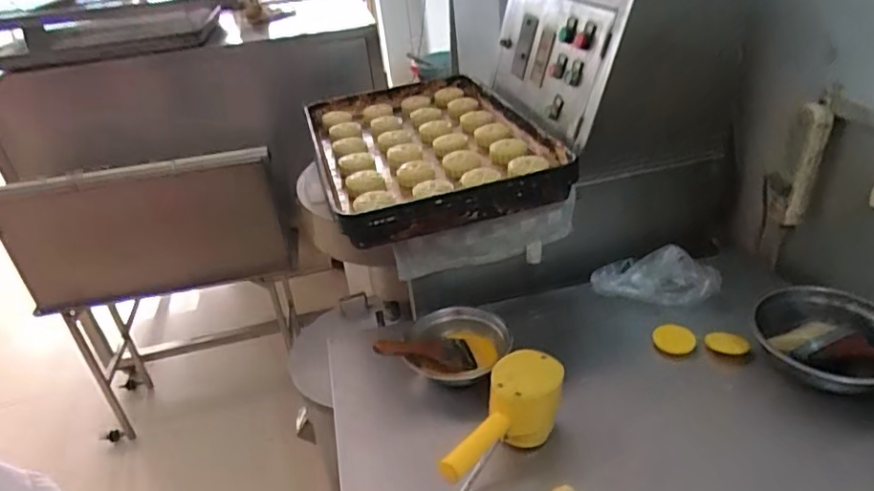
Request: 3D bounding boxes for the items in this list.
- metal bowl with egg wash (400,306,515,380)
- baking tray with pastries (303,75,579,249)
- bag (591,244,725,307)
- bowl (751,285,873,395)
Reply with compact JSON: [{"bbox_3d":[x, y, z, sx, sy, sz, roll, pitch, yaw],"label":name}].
[{"bbox_3d":[0.032,0.161,0.902,0.153,0.066,0.140,-5,31,3],"label":"metal bowl with egg wash"},{"bbox_3d":[-0.028,-0.198,1.147,0.414,0.067,0.605,-13,31,-10],"label":"baking tray with pastries"},{"bbox_3d":[0.372,0.053,0.998,0.206,0.043,0.111,-7,31,0],"label":"bag"},{"bbox_3d":[0.558,0.133,0.824,0.166,0.053,0.185,-23,38,9],"label":"bowl"}]

